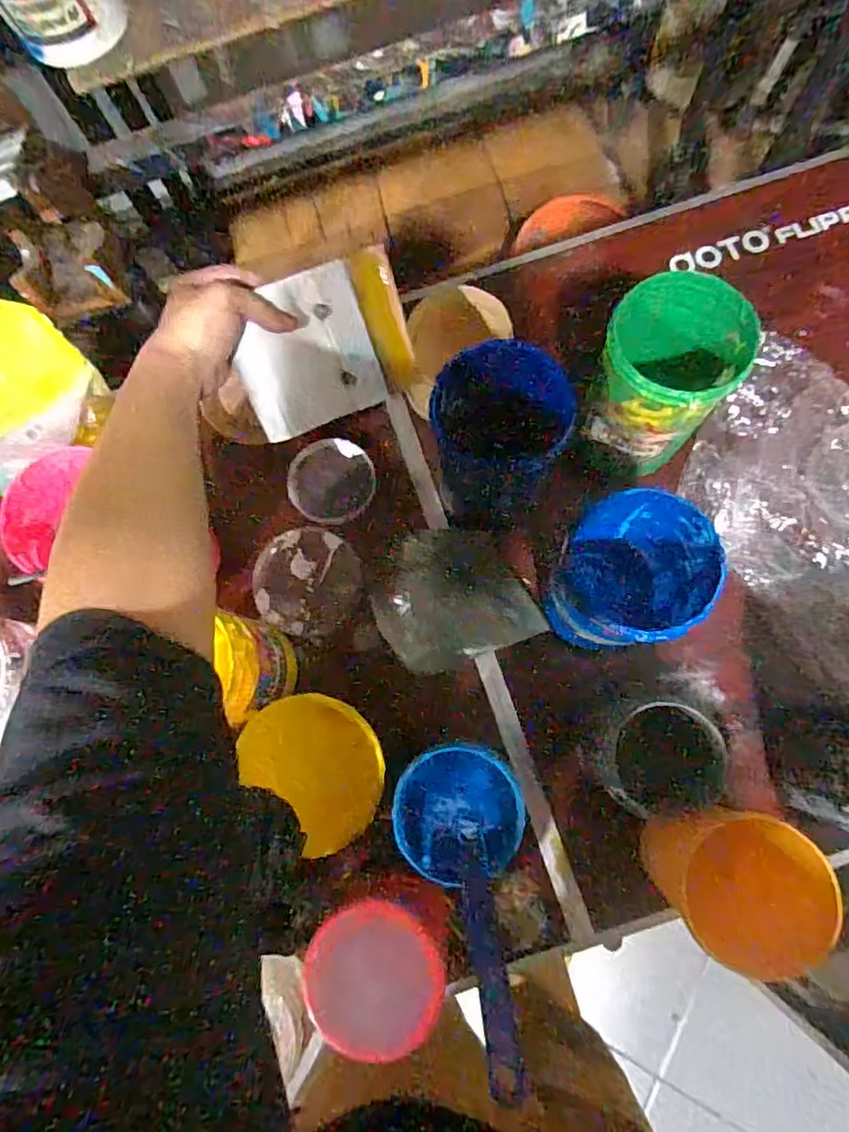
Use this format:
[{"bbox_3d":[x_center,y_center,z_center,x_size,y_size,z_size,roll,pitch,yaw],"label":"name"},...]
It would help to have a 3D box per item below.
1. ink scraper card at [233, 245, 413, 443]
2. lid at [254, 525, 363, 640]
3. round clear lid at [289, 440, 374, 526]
[{"bbox_3d":[-0.072,-0.158,0.425,0.125,0.008,0.099,-25,120,-8],"label":"ink scraper card"},{"bbox_3d":[-0.104,0.013,0.522,0.094,0.016,0.091,-1,78,5],"label":"lid"},{"bbox_3d":[-0.086,-0.079,0.547,0.077,0.012,0.078,1,79,5],"label":"round clear lid"}]

